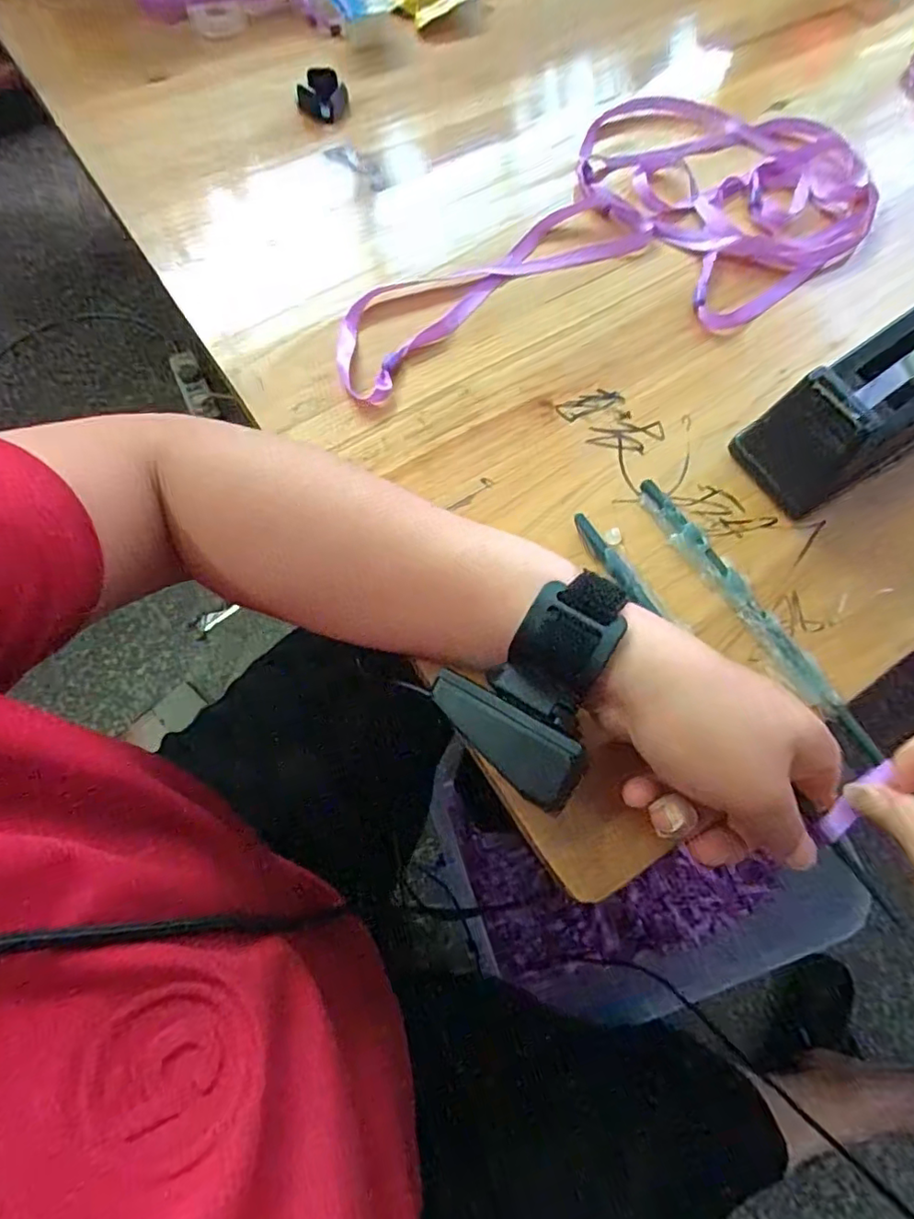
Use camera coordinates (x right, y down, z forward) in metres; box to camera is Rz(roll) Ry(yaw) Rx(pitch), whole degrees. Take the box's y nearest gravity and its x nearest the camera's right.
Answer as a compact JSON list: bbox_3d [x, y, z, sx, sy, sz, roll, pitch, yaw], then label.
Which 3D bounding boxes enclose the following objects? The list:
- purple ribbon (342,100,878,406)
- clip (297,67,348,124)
[{"bbox_3d":[0.107,-0.277,0.414,0.421,0.014,0.219,-15,69,-9],"label":"purple ribbon"},{"bbox_3d":[-0.104,-0.394,0.448,0.030,0.018,0.035,28,69,9],"label":"clip"}]

